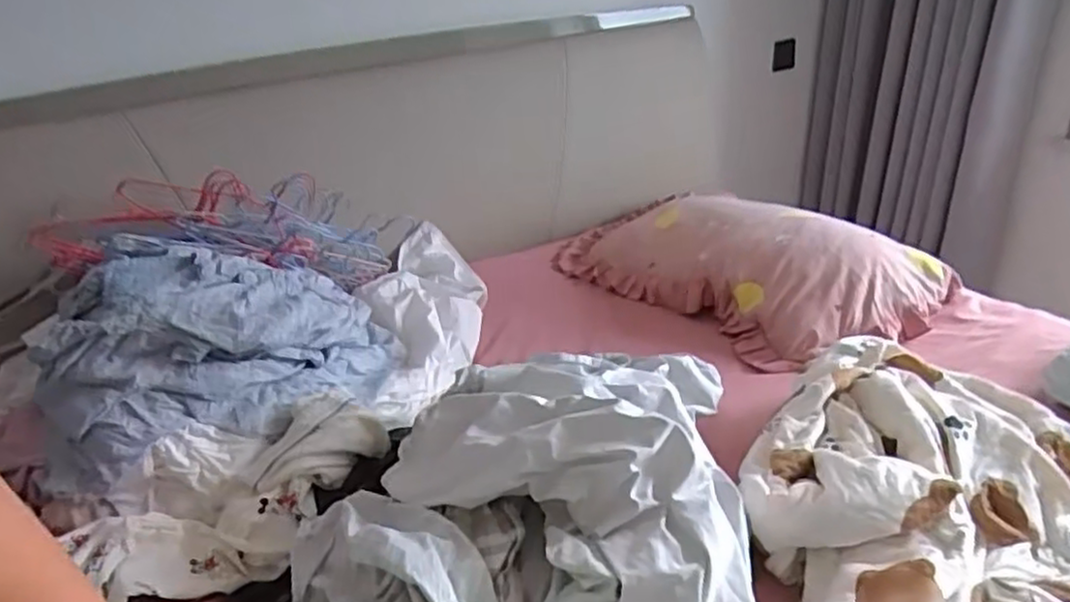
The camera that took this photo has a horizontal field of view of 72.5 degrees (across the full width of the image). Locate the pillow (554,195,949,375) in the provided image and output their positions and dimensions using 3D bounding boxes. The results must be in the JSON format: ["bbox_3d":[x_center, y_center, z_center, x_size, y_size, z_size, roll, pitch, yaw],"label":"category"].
[{"bbox_3d":[0.426,-0.104,1.494,0.494,0.165,0.728,-27,35,-37],"label":"pillow"}]

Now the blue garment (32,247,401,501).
[{"bbox_3d":[-0.459,0.066,1.100,0.461,0.234,0.302,-13,29,-17],"label":"blue garment"}]

